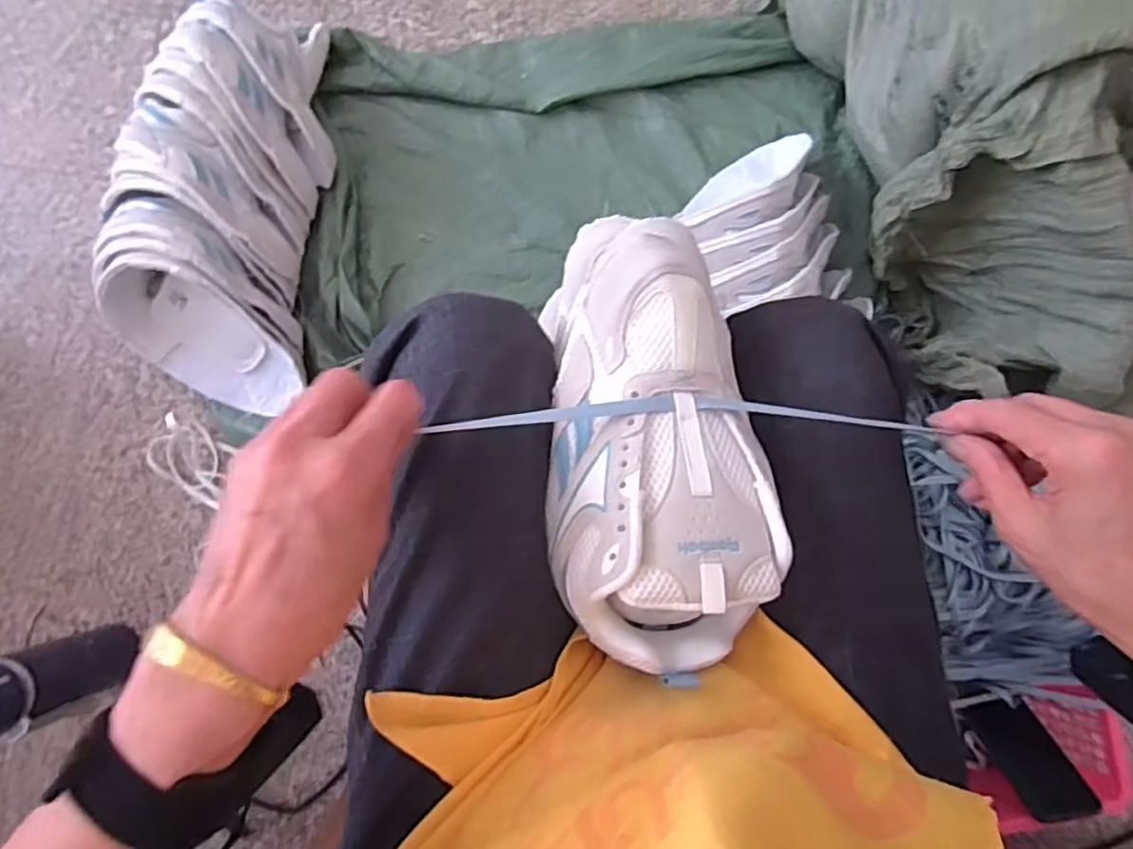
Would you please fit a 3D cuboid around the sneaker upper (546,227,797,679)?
[{"bbox_3d":[0.048,0.002,0.367,0.116,0.065,0.245,-5,79,-5],"label":"sneaker upper"}]

